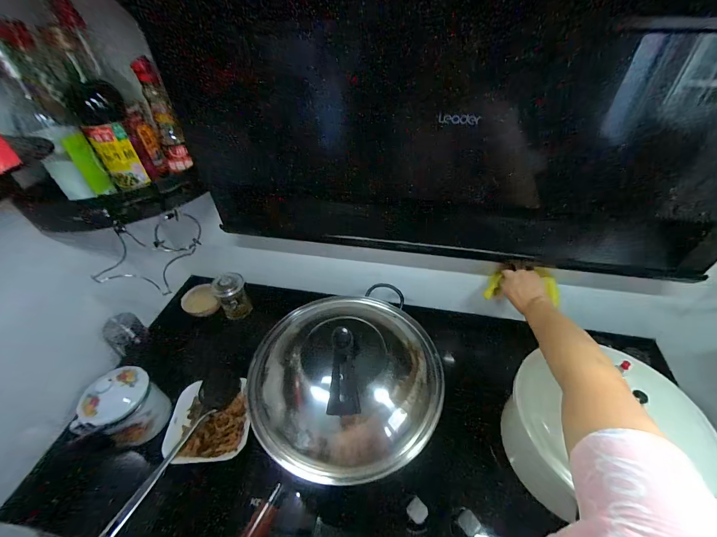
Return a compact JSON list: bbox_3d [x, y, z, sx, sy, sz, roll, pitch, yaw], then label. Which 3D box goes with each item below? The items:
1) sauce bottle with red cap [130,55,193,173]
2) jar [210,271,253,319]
[{"bbox_3d":[-0.345,-0.263,0.546,0.040,0.168,0.046,-19,46,-17],"label":"sauce bottle with red cap"},{"bbox_3d":[-0.363,0.074,0.893,0.083,0.111,0.091,-1,44,1],"label":"jar"}]

